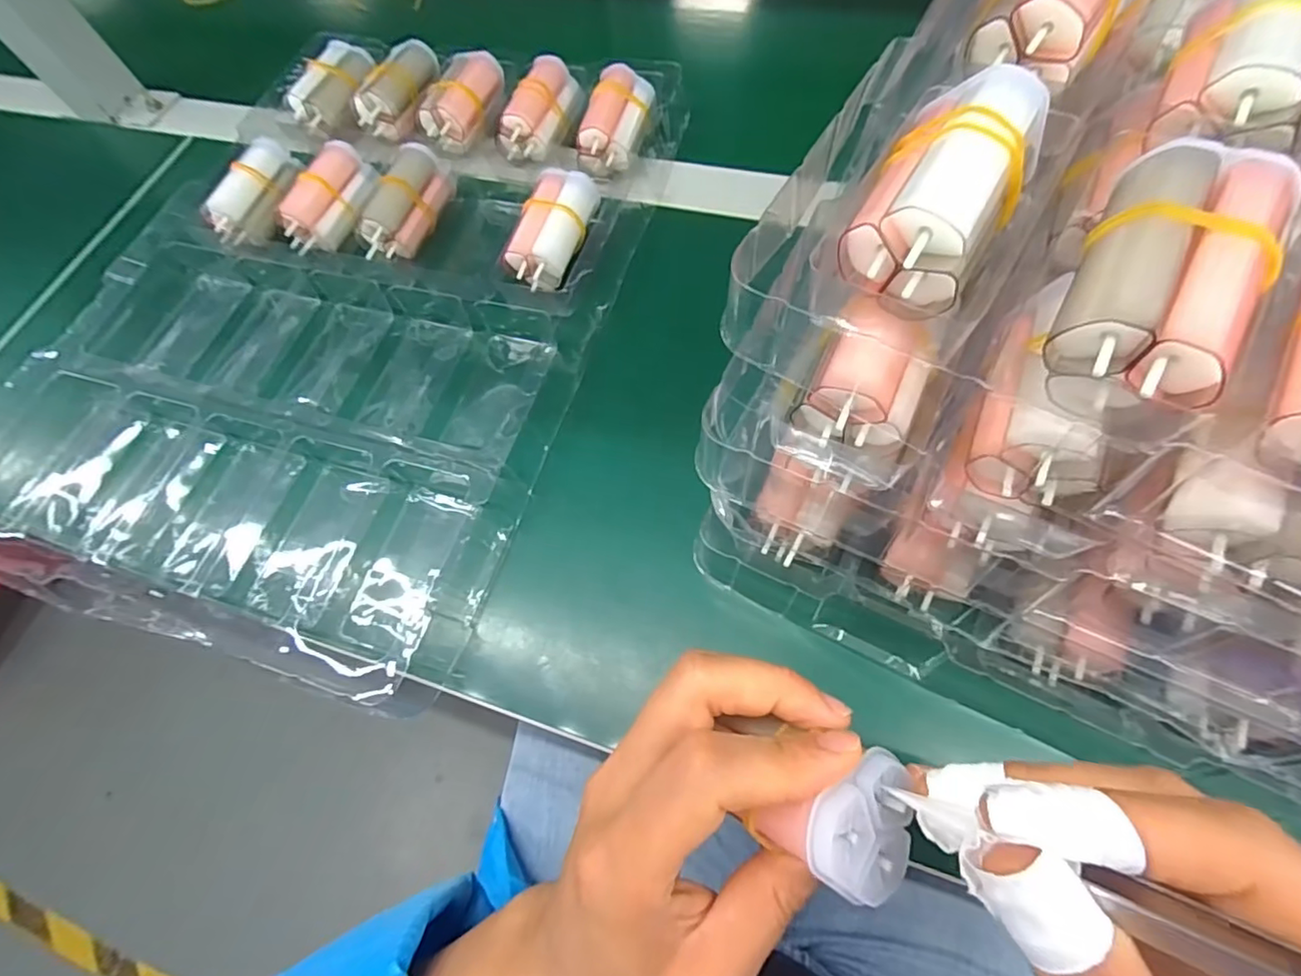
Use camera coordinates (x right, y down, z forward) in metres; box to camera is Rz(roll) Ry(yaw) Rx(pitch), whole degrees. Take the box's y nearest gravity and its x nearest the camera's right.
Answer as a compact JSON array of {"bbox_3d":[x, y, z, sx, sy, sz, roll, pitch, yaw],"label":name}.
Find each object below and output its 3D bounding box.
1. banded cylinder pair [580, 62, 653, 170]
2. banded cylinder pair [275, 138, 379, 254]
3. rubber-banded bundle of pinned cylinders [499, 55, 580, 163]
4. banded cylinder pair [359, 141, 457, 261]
[{"bbox_3d":[-0.020,-0.226,0.352,0.035,0.026,0.061,10,67,11],"label":"banded cylinder pair"},{"bbox_3d":[-0.194,-0.175,0.349,0.025,0.032,0.068,19,69,15],"label":"banded cylinder pair"},{"bbox_3d":[-0.069,-0.241,0.365,0.035,0.022,0.070,21,80,15],"label":"rubber-banded bundle of pinned cylinders"},{"bbox_3d":[-0.144,-0.168,0.343,0.031,0.027,0.070,18,76,13],"label":"banded cylinder pair"}]

